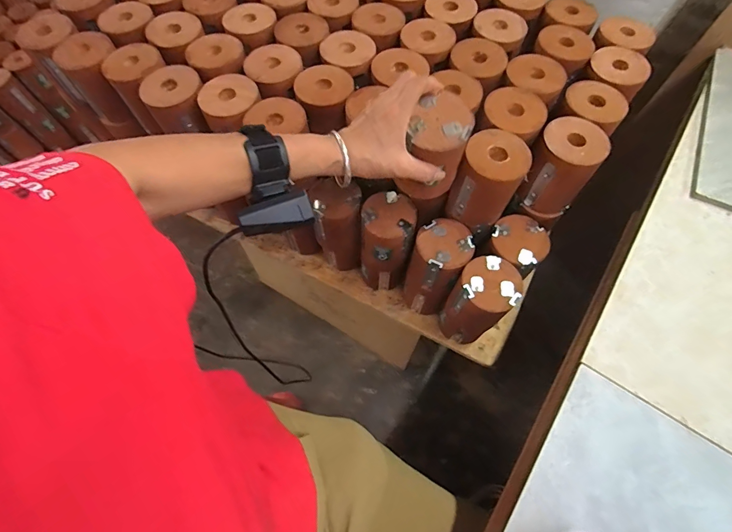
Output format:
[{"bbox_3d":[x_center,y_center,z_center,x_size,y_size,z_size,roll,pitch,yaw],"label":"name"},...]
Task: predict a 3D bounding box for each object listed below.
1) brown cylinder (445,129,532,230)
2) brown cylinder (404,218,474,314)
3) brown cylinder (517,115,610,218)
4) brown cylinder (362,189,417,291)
[{"bbox_3d":[0.159,-0.110,0.512,0.078,0.106,0.085,31,68,13],"label":"brown cylinder"},{"bbox_3d":[0.106,0.008,0.613,0.074,0.193,0.080,0,65,0],"label":"brown cylinder"},{"bbox_3d":[0.258,-0.130,0.517,0.087,0.105,0.081,39,70,16],"label":"brown cylinder"},{"bbox_3d":[0.033,-0.032,0.633,0.073,0.195,0.079,0,65,0],"label":"brown cylinder"}]

